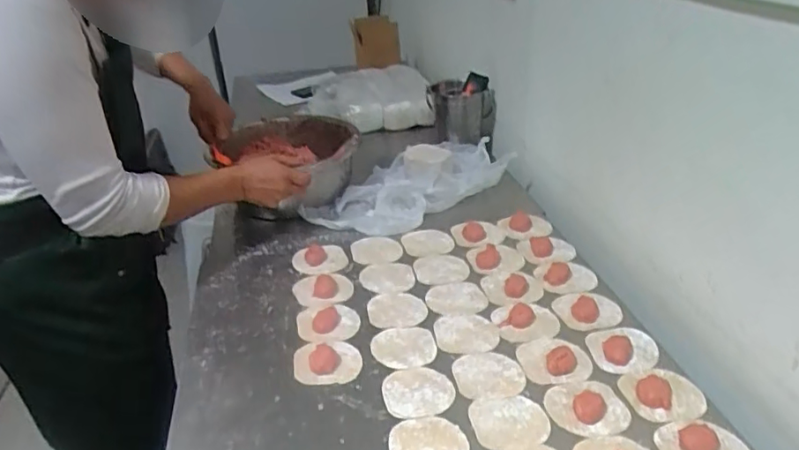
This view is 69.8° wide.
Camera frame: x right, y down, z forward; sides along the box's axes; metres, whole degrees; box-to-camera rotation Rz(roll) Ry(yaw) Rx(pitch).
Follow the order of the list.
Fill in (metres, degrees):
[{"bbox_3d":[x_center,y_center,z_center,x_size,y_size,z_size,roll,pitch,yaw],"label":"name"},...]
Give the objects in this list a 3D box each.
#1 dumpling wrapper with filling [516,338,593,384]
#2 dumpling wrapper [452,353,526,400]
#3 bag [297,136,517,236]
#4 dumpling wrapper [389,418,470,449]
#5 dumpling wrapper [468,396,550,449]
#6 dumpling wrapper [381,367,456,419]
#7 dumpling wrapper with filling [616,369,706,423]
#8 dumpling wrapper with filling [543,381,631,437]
[{"bbox_3d":[0.194,0.165,0.723,0.087,0.018,0.082,-3,31,2],"label":"dumpling wrapper with filling"},{"bbox_3d":[0.110,0.185,0.707,0.083,0.004,0.071,-6,36,-1],"label":"dumpling wrapper"},{"bbox_3d":[0.013,-0.077,1.098,0.356,0.093,0.202,-25,36,-30],"label":"bag"},{"bbox_3d":[0.031,0.239,0.622,0.082,0.005,0.070,-9,31,-12],"label":"dumpling wrapper"},{"bbox_3d":[0.123,0.221,0.641,0.084,0.004,0.075,-4,29,1],"label":"dumpling wrapper"},{"bbox_3d":[0.023,0.197,0.687,0.084,0.008,0.076,-9,31,-7],"label":"dumpling wrapper"},{"bbox_3d":[0.306,0.197,0.662,0.088,0.012,0.074,-5,31,-1],"label":"dumpling wrapper with filling"},{"bbox_3d":[0.213,0.204,0.650,0.086,0.019,0.073,-5,31,-1],"label":"dumpling wrapper with filling"}]

